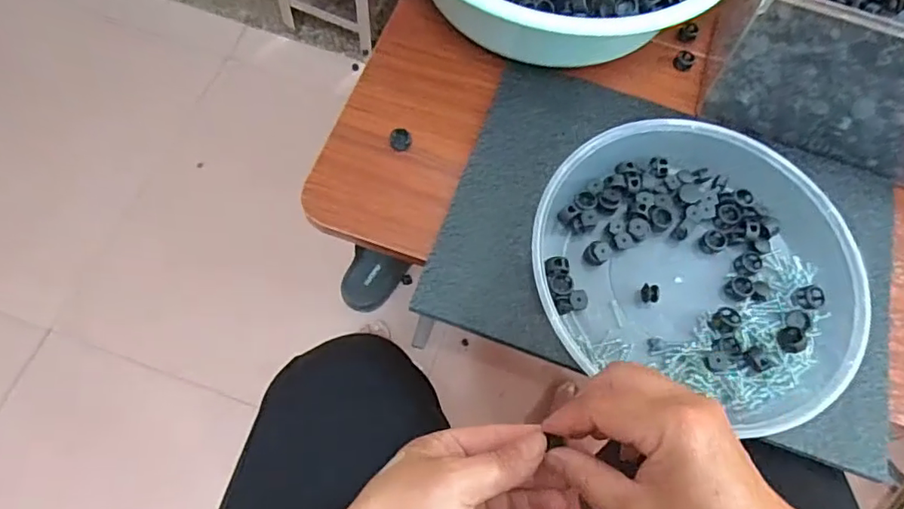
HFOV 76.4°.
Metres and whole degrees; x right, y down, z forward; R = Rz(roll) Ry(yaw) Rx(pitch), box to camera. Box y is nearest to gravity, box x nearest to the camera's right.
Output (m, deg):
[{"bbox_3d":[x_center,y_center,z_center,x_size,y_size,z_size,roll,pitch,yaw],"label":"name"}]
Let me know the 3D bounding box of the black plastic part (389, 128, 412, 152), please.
[{"bbox_3d":[-0.043,-0.096,0.482,0.018,0.004,0.023,-7,68,-6],"label":"black plastic part"}]

